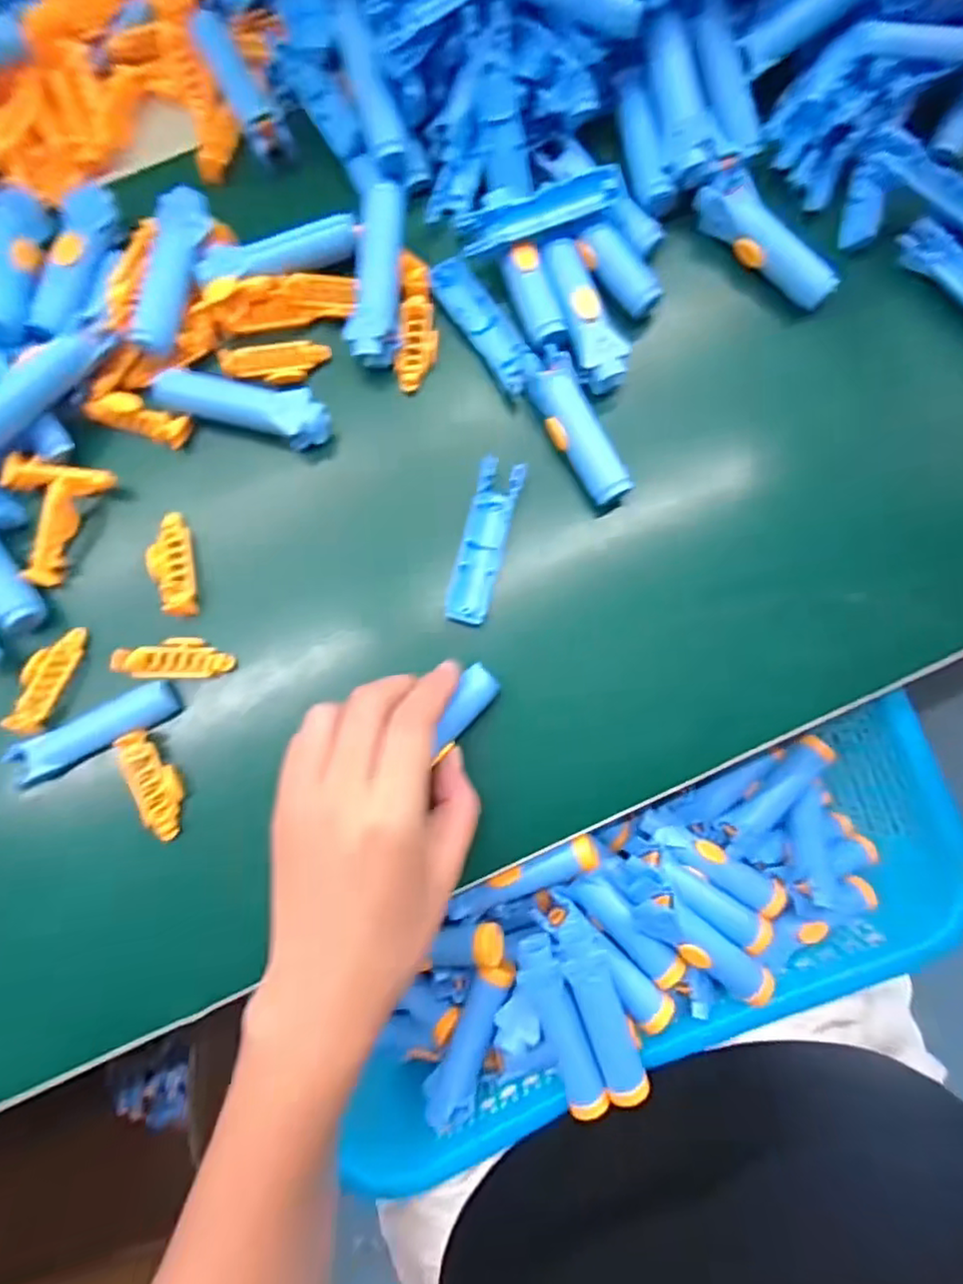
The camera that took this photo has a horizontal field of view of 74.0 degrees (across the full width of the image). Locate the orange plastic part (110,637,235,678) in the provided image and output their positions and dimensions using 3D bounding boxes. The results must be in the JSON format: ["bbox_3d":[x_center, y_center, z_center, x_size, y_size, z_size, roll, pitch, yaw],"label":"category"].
[{"bbox_3d":[-0.140,0.007,0.292,0.050,0.006,0.018,0,81,-12],"label":"orange plastic part"}]

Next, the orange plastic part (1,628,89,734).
[{"bbox_3d":[-0.199,0.016,0.289,0.019,0.007,0.050,20,82,4],"label":"orange plastic part"}]

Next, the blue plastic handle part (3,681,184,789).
[{"bbox_3d":[-0.174,0.040,0.292,0.074,0.015,0.021,-28,82,-3],"label":"blue plastic handle part"}]

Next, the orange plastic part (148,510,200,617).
[{"bbox_3d":[-0.144,-0.037,0.297,0.020,0.009,0.050,-11,81,-1],"label":"orange plastic part"}]

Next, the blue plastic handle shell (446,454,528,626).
[{"bbox_3d":[0.001,-0.047,0.297,0.021,0.008,0.077,13,82,3],"label":"blue plastic handle shell"}]

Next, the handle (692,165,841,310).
[{"bbox_3d":[0.137,-0.193,0.306,0.016,0.021,0.078,-44,83,-6],"label":"handle"}]

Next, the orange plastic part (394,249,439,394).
[{"bbox_3d":[-0.031,-0.156,0.311,0.019,0.013,0.064,0,81,1],"label":"orange plastic part"}]

